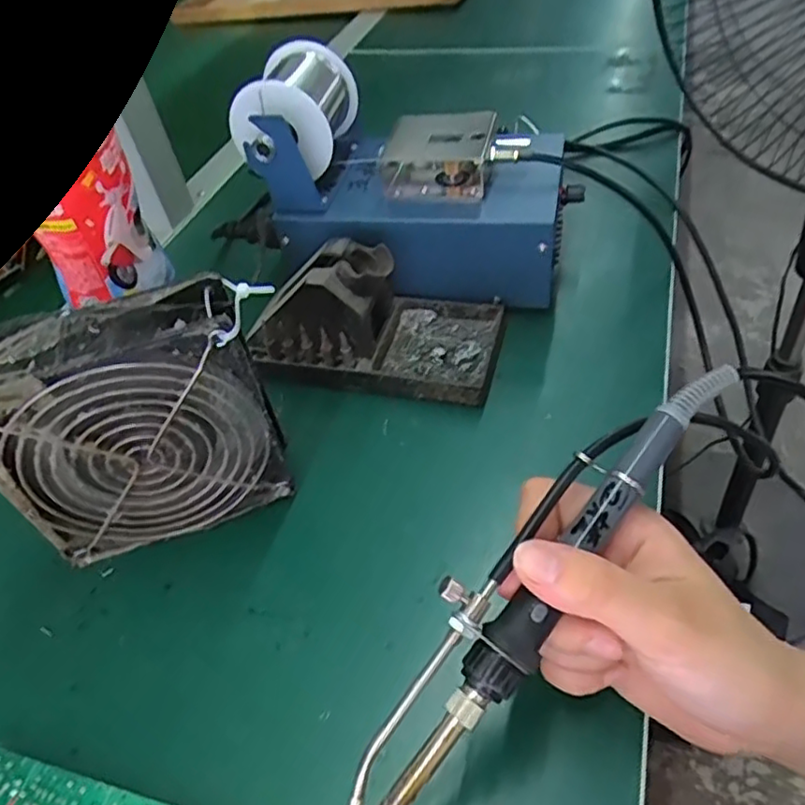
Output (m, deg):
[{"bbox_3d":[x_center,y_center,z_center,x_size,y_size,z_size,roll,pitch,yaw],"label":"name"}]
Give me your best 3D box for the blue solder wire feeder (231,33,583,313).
[{"bbox_3d":[0.005,-0.148,0.430,0.209,0.125,0.128,11,50,18],"label":"blue solder wire feeder"}]

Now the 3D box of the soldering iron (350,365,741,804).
[{"bbox_3d":[0.045,0.057,0.222,0.030,0.021,0.200,34,77,32],"label":"soldering iron"}]

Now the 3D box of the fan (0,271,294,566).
[{"bbox_3d":[-0.121,0.012,0.308,0.127,0.120,0.045,-18,47,-8],"label":"fan"}]

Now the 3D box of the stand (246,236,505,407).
[{"bbox_3d":[-0.016,-0.056,0.393,0.146,0.067,0.082,6,49,13],"label":"stand"}]

